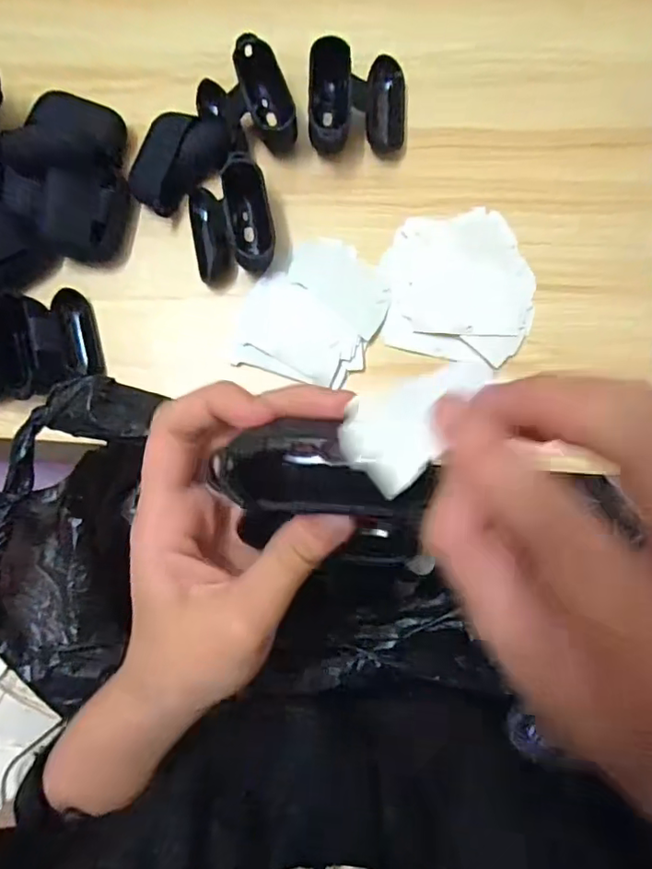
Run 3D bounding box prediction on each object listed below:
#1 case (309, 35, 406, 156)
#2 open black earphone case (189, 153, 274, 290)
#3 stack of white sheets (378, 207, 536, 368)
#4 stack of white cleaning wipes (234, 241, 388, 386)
[{"bbox_3d":[0.021,-0.226,0.375,0.064,0.030,0.063,2,82,2],"label":"case"},{"bbox_3d":[-0.063,-0.139,0.361,0.053,0.028,0.068,-11,82,0],"label":"open black earphone case"},{"bbox_3d":[0.087,-0.099,0.363,0.095,0.004,0.100,7,82,3],"label":"stack of white sheets"},{"bbox_3d":[-0.007,-0.082,0.364,0.085,0.004,0.094,19,83,5],"label":"stack of white cleaning wipes"}]

